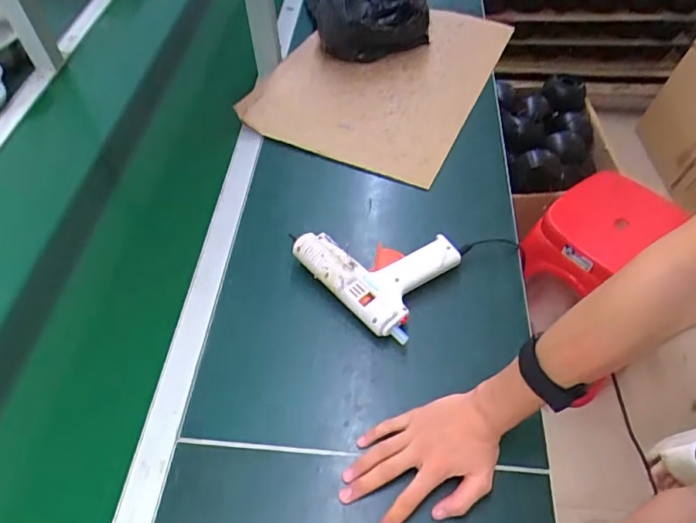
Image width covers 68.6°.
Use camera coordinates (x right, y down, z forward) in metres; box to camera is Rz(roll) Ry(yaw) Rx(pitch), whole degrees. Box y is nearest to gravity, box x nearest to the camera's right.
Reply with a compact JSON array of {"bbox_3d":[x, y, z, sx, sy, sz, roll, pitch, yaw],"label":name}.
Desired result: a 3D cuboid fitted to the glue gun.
[{"bbox_3d":[0.047,-0.004,0.667,0.163,0.044,0.186,-38,60,-24],"label":"glue gun"}]

